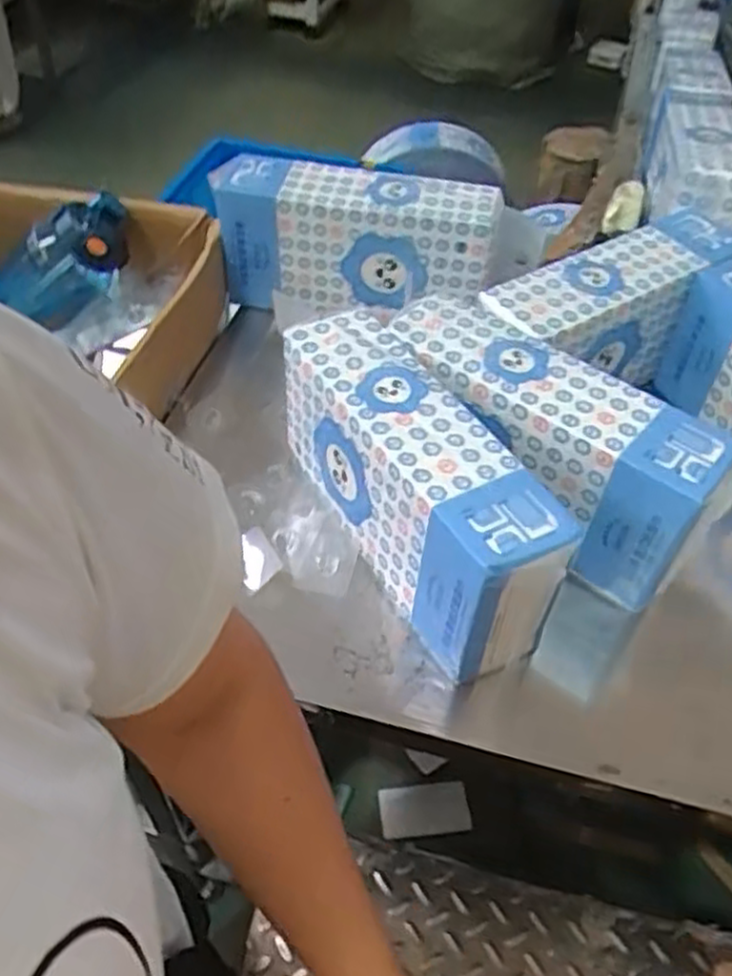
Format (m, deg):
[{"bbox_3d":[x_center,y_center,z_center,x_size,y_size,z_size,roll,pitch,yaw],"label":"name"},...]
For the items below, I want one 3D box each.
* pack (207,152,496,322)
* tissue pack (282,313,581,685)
[{"bbox_3d":[-0.014,-0.289,0.902,0.319,0.152,0.104,3,48,-1],"label":"pack"},{"bbox_3d":[0.035,-0.005,0.666,0.098,0.142,0.316,-23,54,-22],"label":"tissue pack"}]

